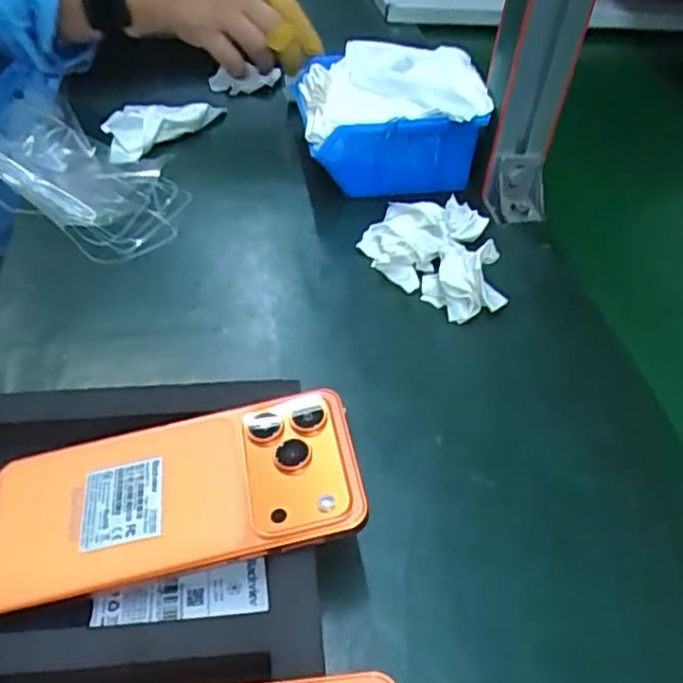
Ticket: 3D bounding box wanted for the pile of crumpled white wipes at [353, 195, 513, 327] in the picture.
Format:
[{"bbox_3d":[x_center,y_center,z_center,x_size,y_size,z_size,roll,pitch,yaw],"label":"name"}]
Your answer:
[{"bbox_3d":[0.073,-0.064,0.463,0.114,0.035,0.086,37,52,28],"label":"pile of crumpled white wipes"}]

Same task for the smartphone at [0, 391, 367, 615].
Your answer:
[{"bbox_3d":[-0.075,0.068,0.292,0.162,0.011,0.072,-12,46,0],"label":"smartphone"}]

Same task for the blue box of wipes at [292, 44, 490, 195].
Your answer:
[{"bbox_3d":[0.039,-0.177,0.539,0.141,0.099,0.129,1,45,-5],"label":"blue box of wipes"}]

